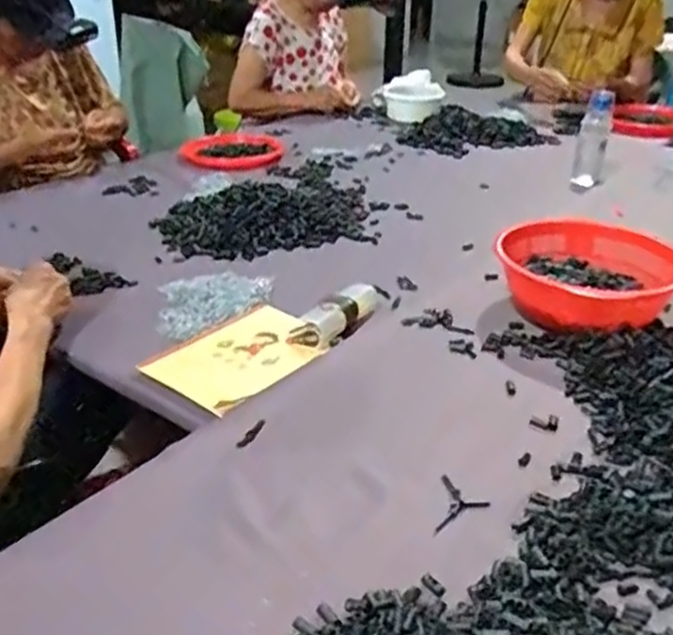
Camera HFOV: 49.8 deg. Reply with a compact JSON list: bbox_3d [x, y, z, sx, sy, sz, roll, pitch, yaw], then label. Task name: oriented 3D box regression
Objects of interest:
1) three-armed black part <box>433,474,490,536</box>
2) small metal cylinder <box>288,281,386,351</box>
[{"bbox_3d":[0.109,0.162,0.623,0.043,0.004,0.075,4,27,11],"label":"three-armed black part"},{"bbox_3d":[0.003,-0.008,0.927,0.057,0.049,0.186,13,30,23],"label":"small metal cylinder"}]

